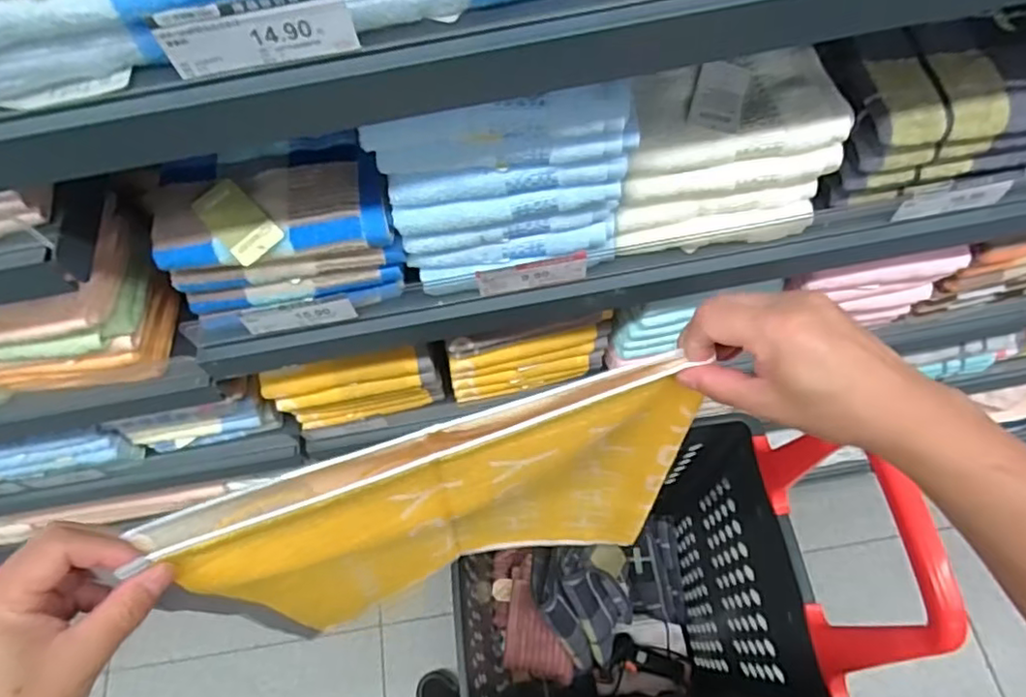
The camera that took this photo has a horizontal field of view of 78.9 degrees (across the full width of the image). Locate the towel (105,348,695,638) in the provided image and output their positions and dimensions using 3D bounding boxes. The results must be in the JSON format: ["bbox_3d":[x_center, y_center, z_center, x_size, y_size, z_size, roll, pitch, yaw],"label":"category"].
[{"bbox_3d":[-0.044,0.139,0.501,0.353,0.334,0.050,-15,63,-4],"label":"towel"}]

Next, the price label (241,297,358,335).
[{"bbox_3d":[-0.200,-0.030,0.585,0.101,0.030,0.008,-9,47,2],"label":"price label"}]

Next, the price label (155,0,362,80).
[{"bbox_3d":[-0.134,-0.167,0.331,0.097,0.036,0.006,-9,63,-1],"label":"price label"}]

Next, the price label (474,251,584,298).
[{"bbox_3d":[0.018,-0.067,0.582,0.101,0.036,0.008,-10,63,-1],"label":"price label"}]

